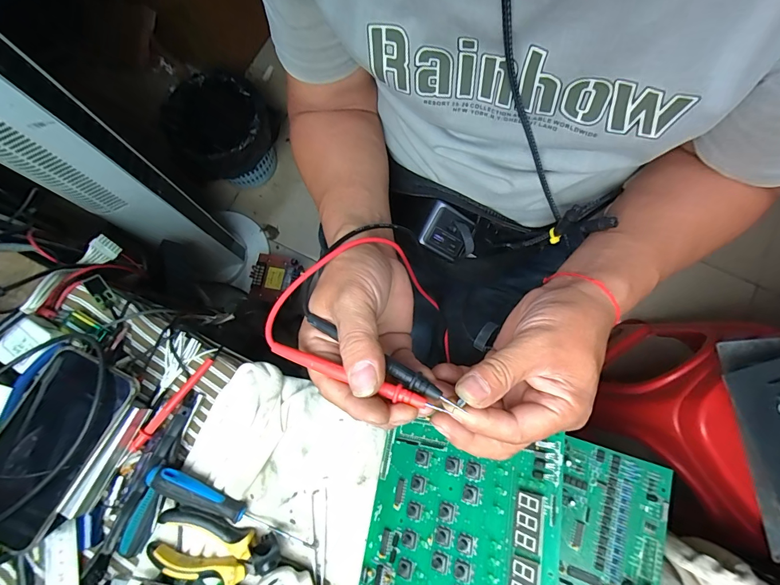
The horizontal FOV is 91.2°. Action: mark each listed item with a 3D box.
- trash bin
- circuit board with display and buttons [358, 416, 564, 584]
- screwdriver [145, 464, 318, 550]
[{"bbox_3d":[-0.473,-0.449,1.114,0.286,0.250,0.274,0,77,1],"label":"trash bin"},{"bbox_3d":[0.047,0.207,0.303,0.155,0.009,0.181,-1,66,34],"label":"circuit board with display and buttons"},{"bbox_3d":[-0.146,0.201,0.349,0.164,0.021,0.020,24,79,6],"label":"screwdriver"}]

